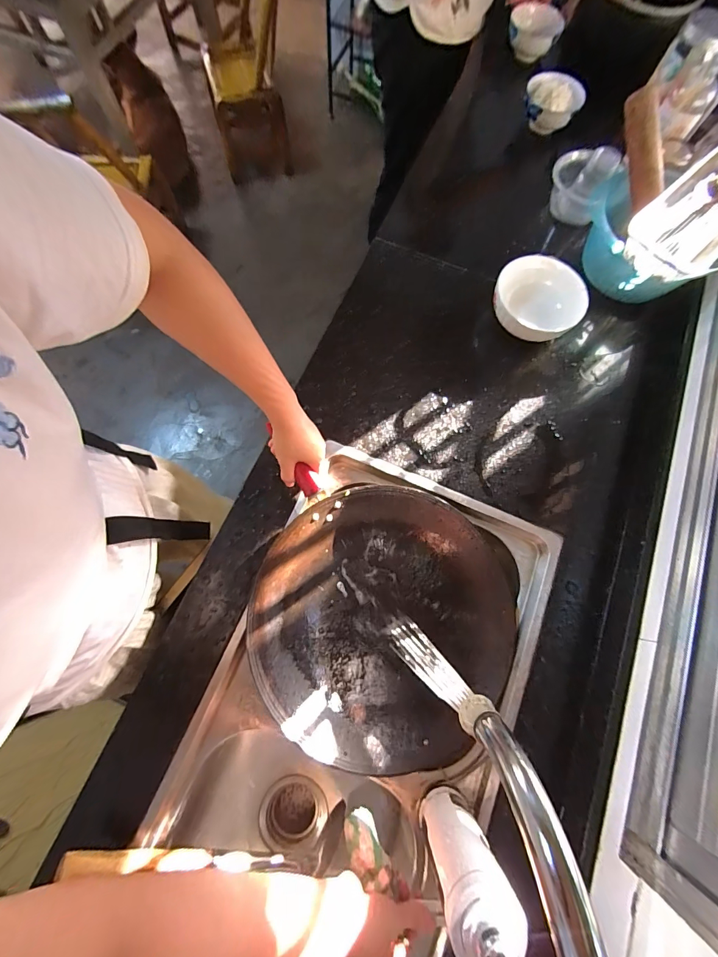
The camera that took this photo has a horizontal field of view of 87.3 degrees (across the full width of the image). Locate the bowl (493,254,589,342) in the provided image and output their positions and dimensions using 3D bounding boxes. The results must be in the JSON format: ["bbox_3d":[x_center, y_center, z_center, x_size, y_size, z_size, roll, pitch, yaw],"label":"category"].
[{"bbox_3d":[0.302,-0.301,0.638,0.136,0.052,0.142,1,74,-2],"label":"bowl"}]

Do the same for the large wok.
[{"bbox_3d":[0.038,0.203,0.557,0.358,0.107,0.355,1,74,-2],"label":"large wok"}]

